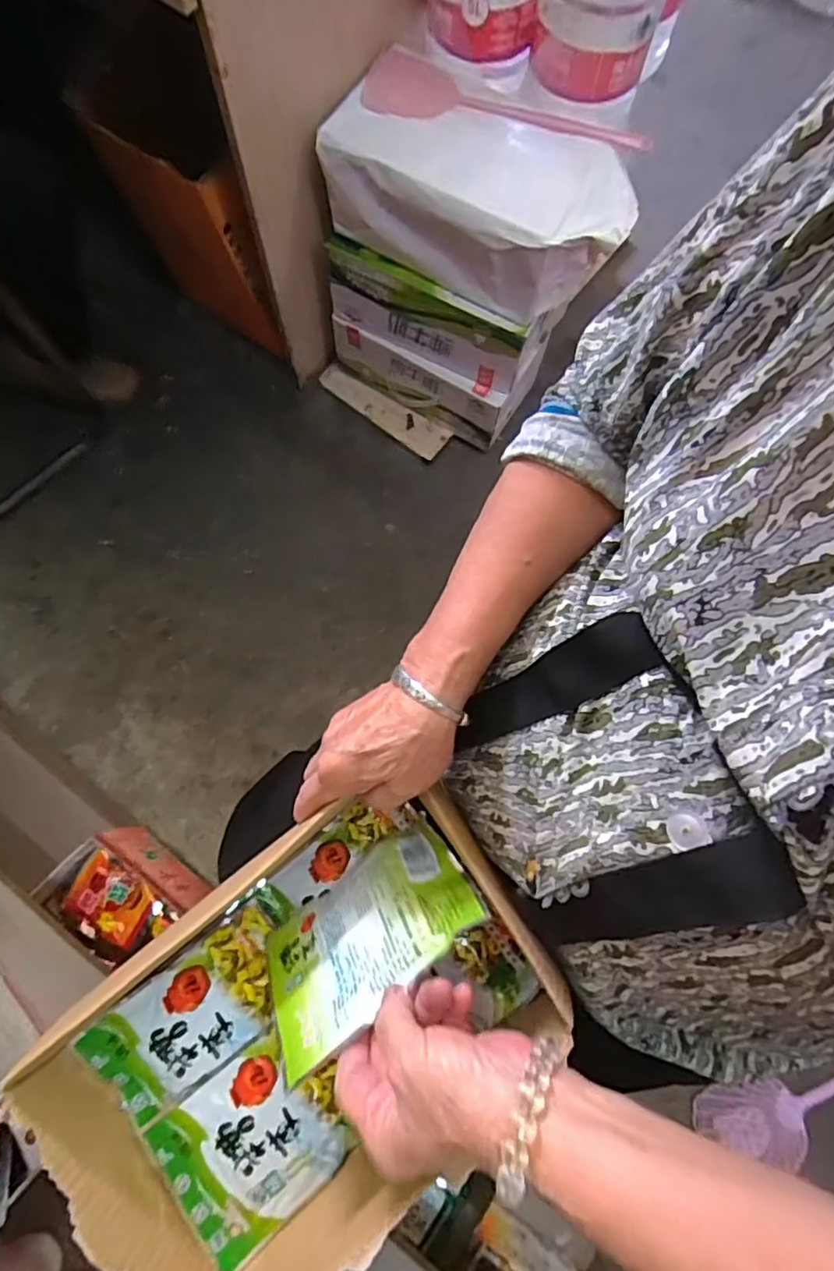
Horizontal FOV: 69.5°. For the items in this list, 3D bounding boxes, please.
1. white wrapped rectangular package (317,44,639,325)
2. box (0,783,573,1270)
[{"bbox_3d":[0.092,-0.672,0.895,0.402,0.155,0.268,28,77,5],"label":"white wrapped rectangular package"},{"bbox_3d":[-0.074,0.254,0.381,0.297,0.105,0.191,-41,81,-10],"label":"box"}]

